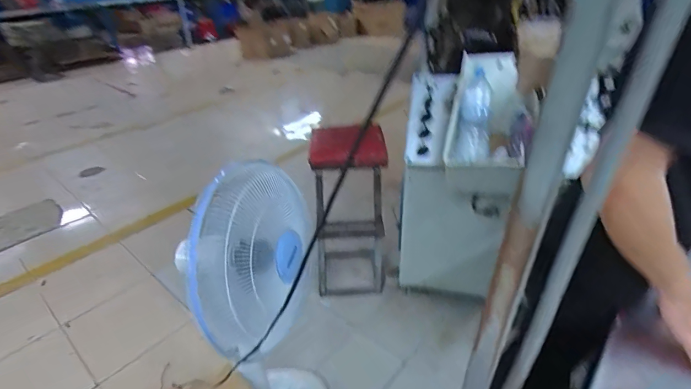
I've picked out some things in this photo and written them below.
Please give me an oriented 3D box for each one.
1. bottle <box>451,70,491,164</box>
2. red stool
[{"bbox_3d":[0.398,-0.238,1.173,0.102,0.078,0.317,9,81,15],"label":"bottle"},{"bbox_3d":[0.016,0.084,1.646,0.320,0.808,0.378,-1,33,2],"label":"red stool"}]

